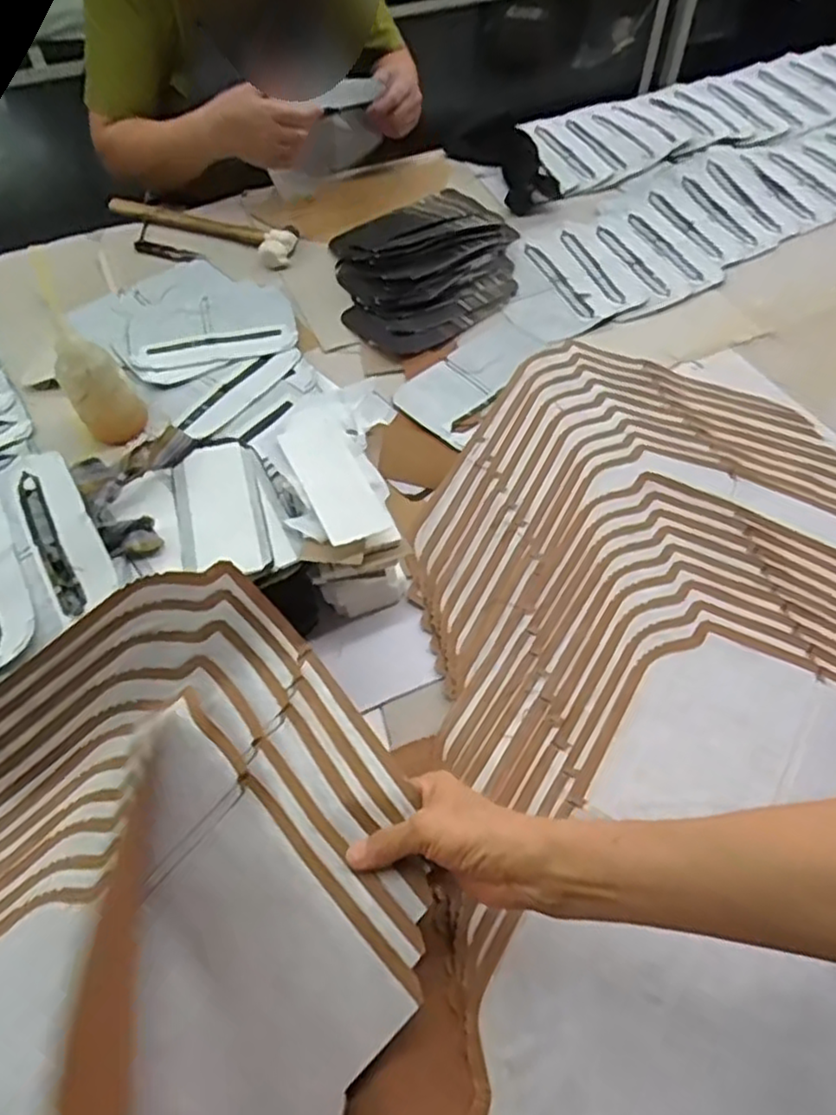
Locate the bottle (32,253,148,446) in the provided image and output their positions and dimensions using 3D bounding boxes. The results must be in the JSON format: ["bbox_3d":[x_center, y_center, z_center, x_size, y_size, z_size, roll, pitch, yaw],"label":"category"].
[{"bbox_3d":[-0.333,-0.197,0.696,0.057,0.167,0.061,12,56,10],"label":"bottle"}]

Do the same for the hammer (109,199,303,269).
[{"bbox_3d":[-0.306,-0.470,0.970,0.310,0.028,0.068,23,58,17],"label":"hammer"}]

